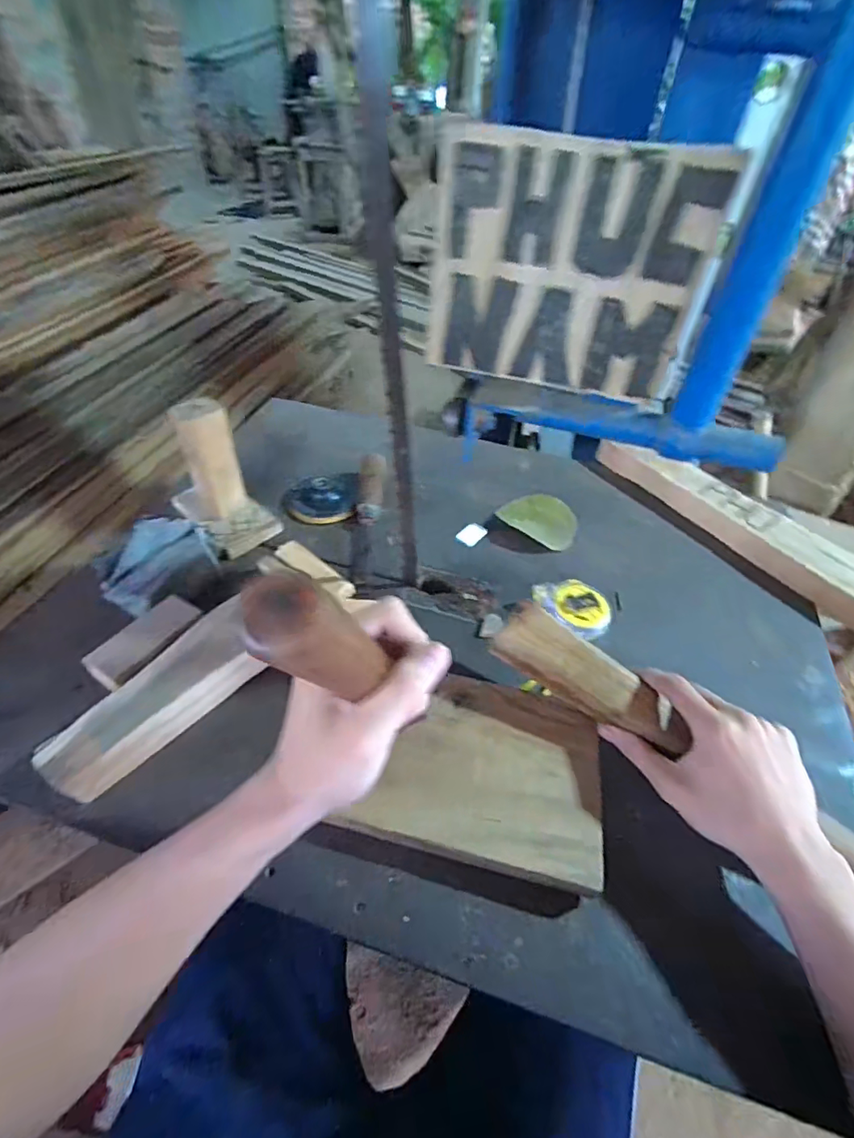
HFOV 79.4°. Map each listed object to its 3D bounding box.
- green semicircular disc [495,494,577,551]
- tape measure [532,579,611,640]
[{"bbox_3d":[0.146,-0.066,0.658,0.098,0.019,0.070,28,50,22],"label":"green semicircular disc"},{"bbox_3d":[0.151,0.041,0.541,0.061,0.028,0.079,-33,56,-31],"label":"tape measure"}]

